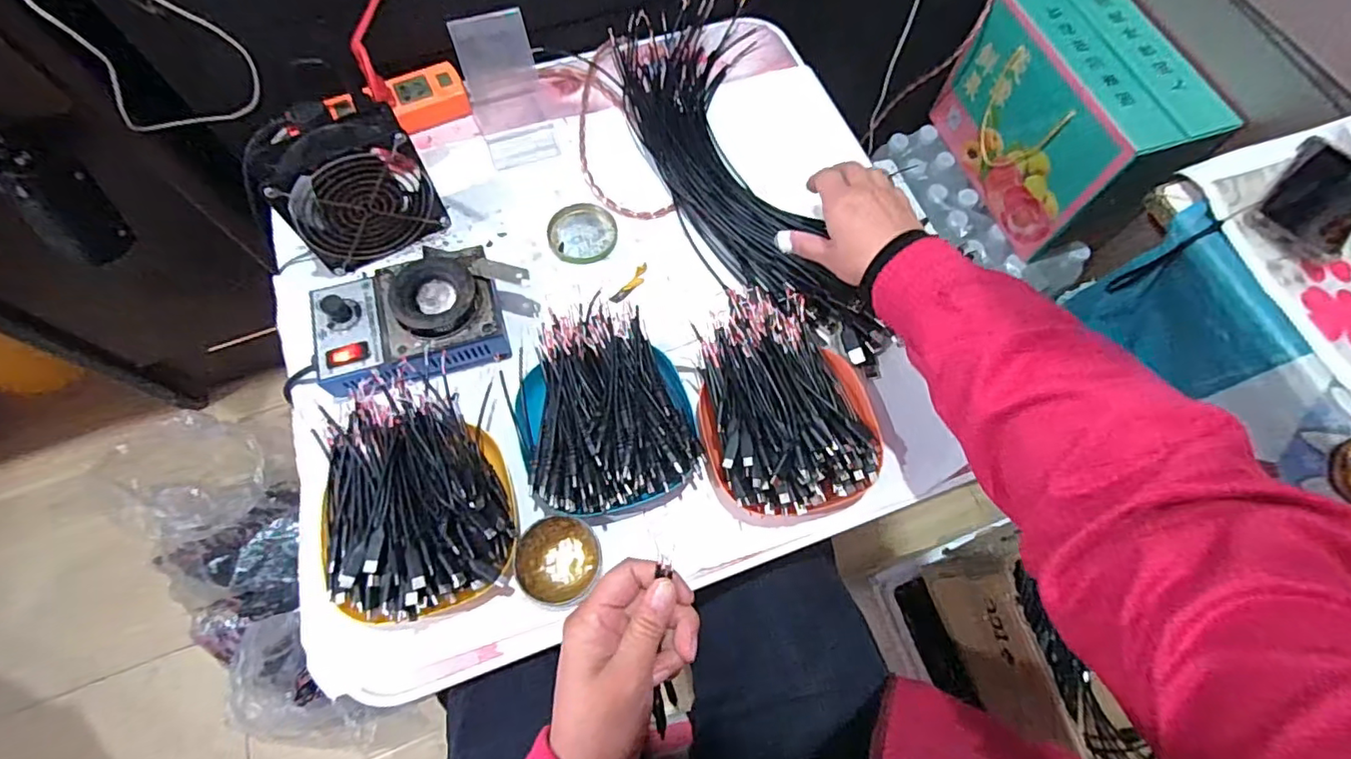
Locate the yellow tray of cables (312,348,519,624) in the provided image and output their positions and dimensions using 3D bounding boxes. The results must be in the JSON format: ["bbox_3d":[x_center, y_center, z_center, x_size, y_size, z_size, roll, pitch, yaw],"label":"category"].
[{"bbox_3d":[-0.198,0.081,0.436,0.134,0.057,0.184,-17,70,-8],"label":"yellow tray of cables"}]

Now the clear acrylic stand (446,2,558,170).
[{"bbox_3d":[-0.168,-0.291,0.581,0.078,0.092,0.097,-20,70,-9],"label":"clear acrylic stand"}]

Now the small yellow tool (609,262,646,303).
[{"bbox_3d":[-0.041,-0.092,0.553,0.014,0.004,0.054,33,71,11],"label":"small yellow tool"}]

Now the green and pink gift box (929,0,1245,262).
[{"bbox_3d":[0.594,-0.391,0.873,0.183,0.236,0.331,-18,70,-8],"label":"green and pink gift box"}]

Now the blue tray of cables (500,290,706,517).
[{"bbox_3d":[-0.063,0.020,0.474,0.134,0.060,0.169,-20,70,-9],"label":"blue tray of cables"}]

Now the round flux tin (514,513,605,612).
[{"bbox_3d":[-0.087,0.138,0.438,0.059,0.027,0.064,1,68,-1],"label":"round flux tin"}]

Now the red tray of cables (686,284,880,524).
[{"bbox_3d":[0.091,0.018,0.468,0.137,0.071,0.187,-3,68,-2],"label":"red tray of cables"}]

